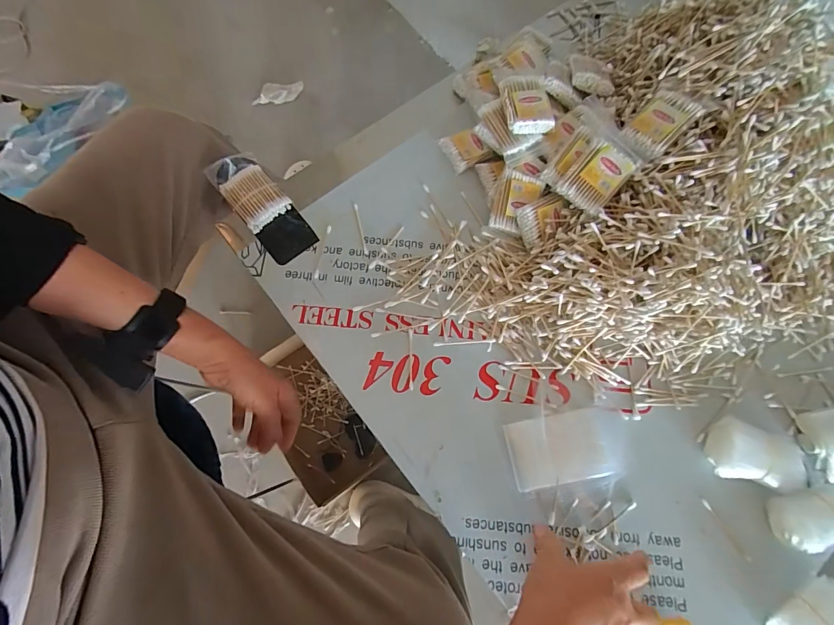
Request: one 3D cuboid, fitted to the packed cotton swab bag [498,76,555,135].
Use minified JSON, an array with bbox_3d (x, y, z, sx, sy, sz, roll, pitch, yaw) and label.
[{"bbox_3d":[0.134,-0.255,0.484,0.058,0.017,0.076,-5,73,-4],"label":"packed cotton swab bag"}]

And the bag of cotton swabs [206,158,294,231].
[{"bbox_3d":[-0.219,-0.161,0.513,0.062,0.014,0.111,-40,78,-13],"label":"bag of cotton swabs"}]

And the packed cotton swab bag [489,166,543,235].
[{"bbox_3d":[0.119,-0.133,0.490,0.051,0.015,0.075,20,94,1],"label":"packed cotton swab bag"}]

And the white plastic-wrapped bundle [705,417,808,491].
[{"bbox_3d":[0.359,0.150,0.426,0.083,0.037,0.062,13,74,3],"label":"white plastic-wrapped bundle"}]

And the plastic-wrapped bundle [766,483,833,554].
[{"bbox_3d":[0.409,0.208,0.406,0.081,0.042,0.052,-15,75,-5],"label":"plastic-wrapped bundle"}]

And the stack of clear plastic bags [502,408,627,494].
[{"bbox_3d":[0.165,0.147,0.436,0.127,0.015,0.070,-9,74,-5],"label":"stack of clear plastic bags"}]

